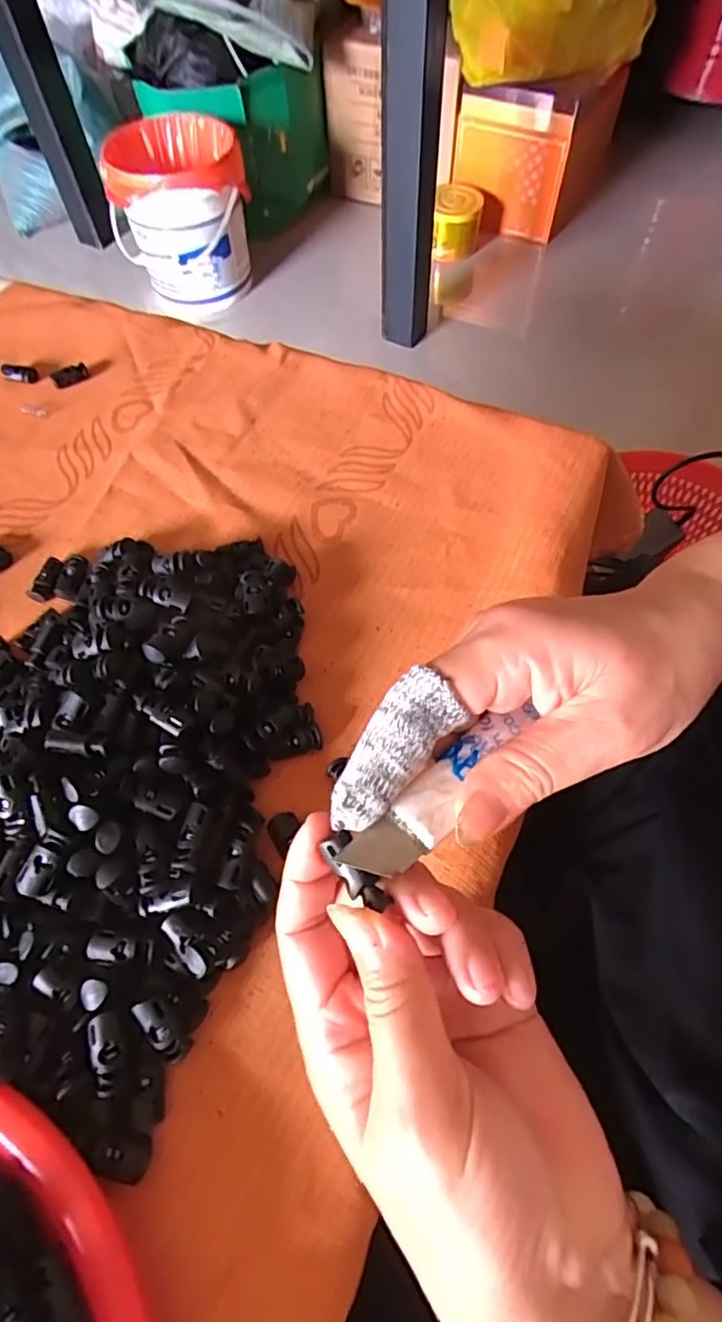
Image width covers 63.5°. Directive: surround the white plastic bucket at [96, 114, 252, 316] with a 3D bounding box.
[{"bbox_3d":[-0.368,-0.914,1.229,0.270,0.291,0.209,-20,63,-8],"label":"white plastic bucket"}]

